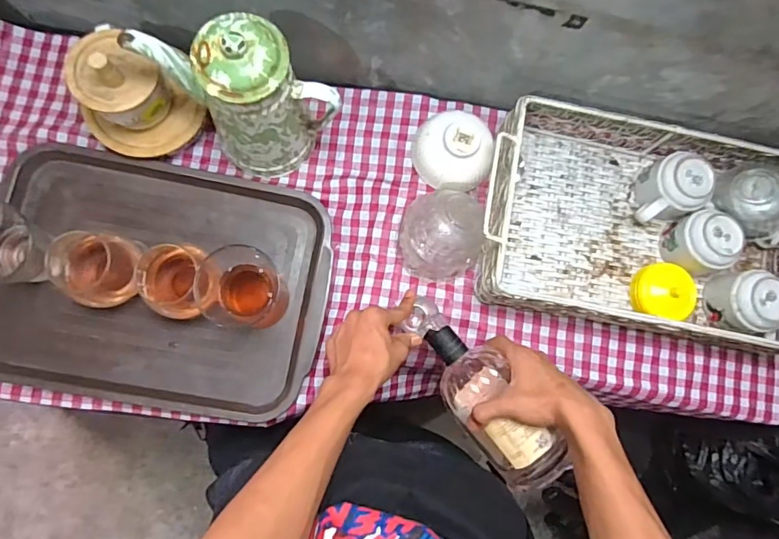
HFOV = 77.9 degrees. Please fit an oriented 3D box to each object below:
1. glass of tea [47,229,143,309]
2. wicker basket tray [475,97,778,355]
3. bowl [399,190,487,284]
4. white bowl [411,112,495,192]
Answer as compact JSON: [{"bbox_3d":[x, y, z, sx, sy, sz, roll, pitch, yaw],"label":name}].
[{"bbox_3d":[-0.358,0.000,0.585,0.087,0.077,0.085,1,82,-6],"label":"glass of tea"},{"bbox_3d":[0.326,-0.054,0.621,0.429,0.092,0.260,11,81,-5],"label":"wicker basket tray"},{"bbox_3d":[0.069,-0.044,0.604,0.102,0.070,0.105,1,82,-6],"label":"bowl"},{"bbox_3d":[0.082,-0.155,0.629,0.093,0.061,0.105,-10,83,-8],"label":"white bowl"}]

